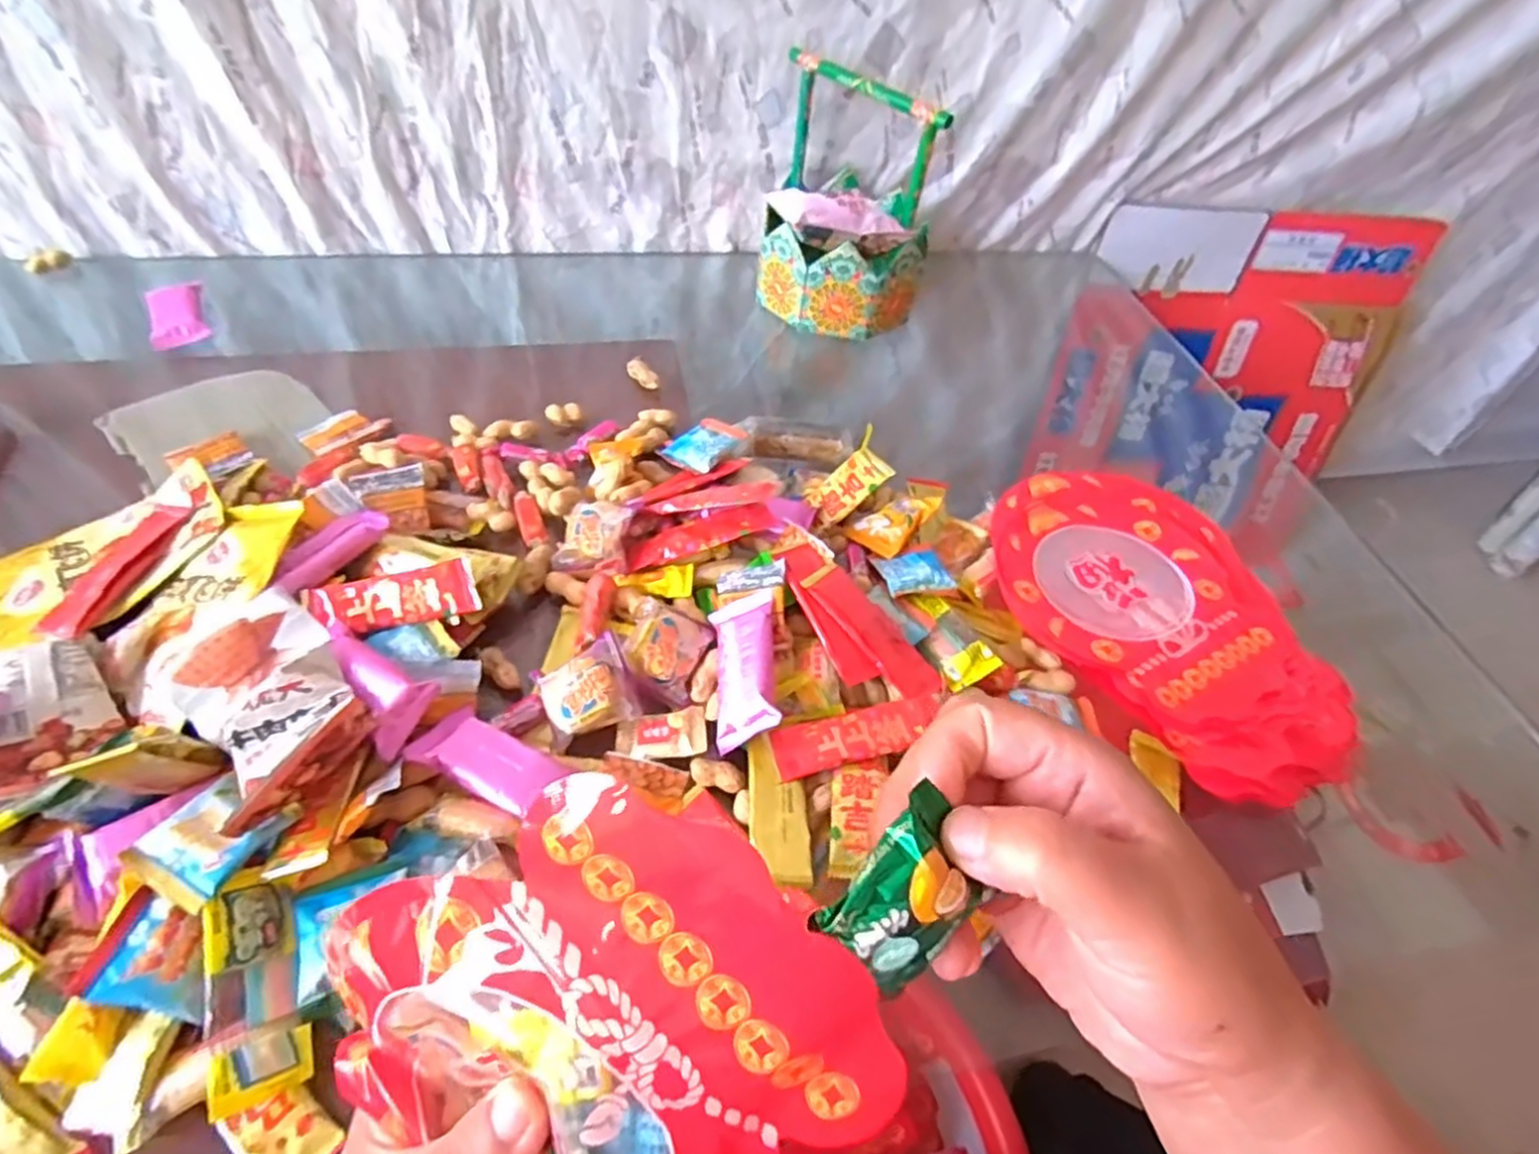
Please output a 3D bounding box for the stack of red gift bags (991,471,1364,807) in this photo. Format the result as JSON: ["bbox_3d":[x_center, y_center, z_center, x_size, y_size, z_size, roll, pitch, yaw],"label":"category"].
[{"bbox_3d":[0.286,0.020,0.533,0.191,0.028,0.276,-22,56,-23],"label":"stack of red gift bags"}]

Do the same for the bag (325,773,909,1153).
[{"bbox_3d":[-0.050,0.132,0.203,0.140,0.019,0.136,-40,95,5],"label":"bag"}]

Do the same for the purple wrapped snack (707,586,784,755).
[{"bbox_3d":[-0.016,0.054,0.455,0.044,0.013,0.098,-23,49,23],"label":"purple wrapped snack"}]

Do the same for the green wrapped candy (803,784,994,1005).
[{"bbox_3d":[0.036,0.082,0.193,0.045,0.014,0.029,-43,93,-11],"label":"green wrapped candy"}]

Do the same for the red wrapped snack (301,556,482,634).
[{"bbox_3d":[-0.228,0.014,0.450,0.102,0.017,0.033,-10,87,-1],"label":"red wrapped snack"}]

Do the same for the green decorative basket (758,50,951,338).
[{"bbox_3d":[0.079,-0.368,0.725,0.158,0.197,0.187,10,50,2],"label":"green decorative basket"}]

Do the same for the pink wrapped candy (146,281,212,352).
[{"bbox_3d":[-0.531,-0.238,0.662,0.044,0.025,0.076,-19,55,-20],"label":"pink wrapped candy"}]

